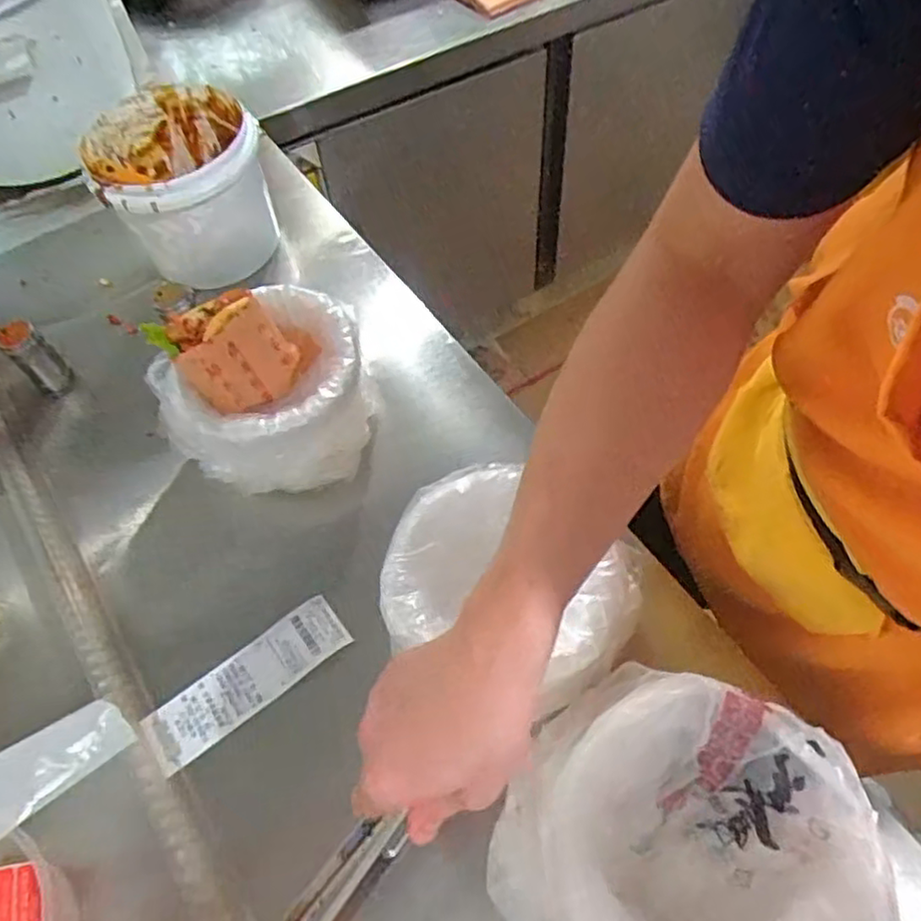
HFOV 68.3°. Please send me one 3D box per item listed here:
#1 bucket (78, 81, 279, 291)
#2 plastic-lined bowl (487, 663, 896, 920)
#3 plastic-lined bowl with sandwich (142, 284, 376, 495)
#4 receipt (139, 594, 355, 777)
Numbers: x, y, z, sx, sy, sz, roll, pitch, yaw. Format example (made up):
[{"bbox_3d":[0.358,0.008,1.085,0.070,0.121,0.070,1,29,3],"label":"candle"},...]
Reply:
[{"bbox_3d":[-0.315,-0.309,0.791,0.170,0.164,0.184,-2,58,3],"label":"bucket"},{"bbox_3d":[0.138,0.251,0.440,0.206,0.104,0.207,-2,58,3],"label":"plastic-lined bowl"},{"bbox_3d":[-0.183,-0.066,0.654,0.184,0.155,0.172,-2,58,3],"label":"plastic-lined bowl with sandwich"},{"bbox_3d":[-0.182,0.190,0.586,0.178,0.014,0.051,-34,62,-16],"label":"receipt"}]

